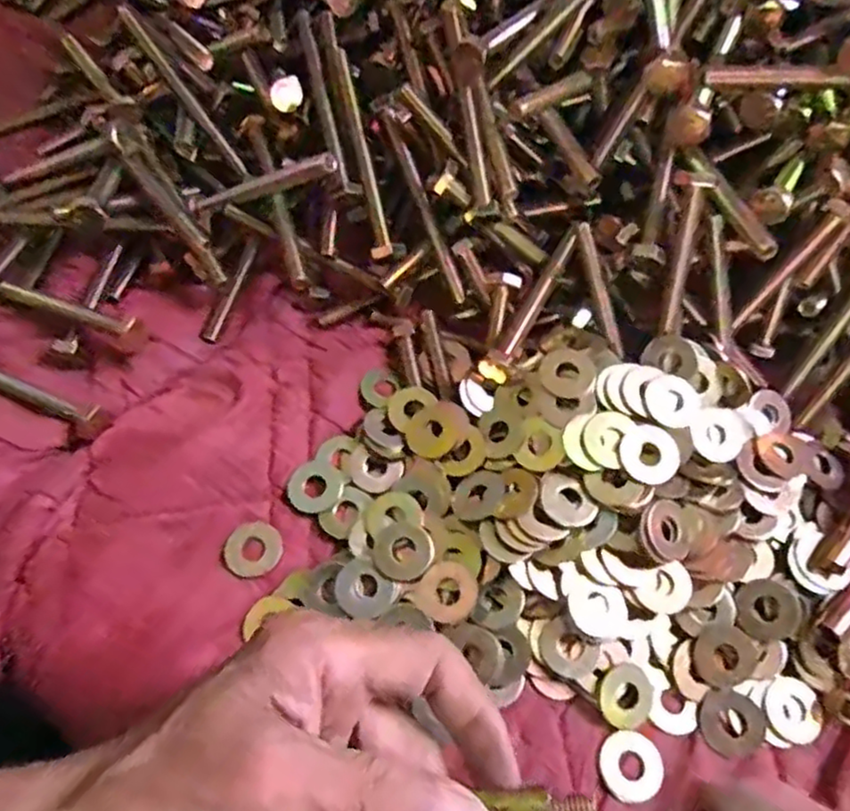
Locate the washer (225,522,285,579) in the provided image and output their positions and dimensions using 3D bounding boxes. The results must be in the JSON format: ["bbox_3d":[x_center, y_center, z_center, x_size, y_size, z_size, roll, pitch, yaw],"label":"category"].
[{"bbox_3d":[-0.074,0.062,0.290,0.022,0.004,0.024,3,71,-10],"label":"washer"}]

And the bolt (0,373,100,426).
[{"bbox_3d":[-0.193,-0.008,0.315,0.095,0.013,0.010,20,66,8],"label":"bolt"}]

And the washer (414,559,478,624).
[{"bbox_3d":[0.010,0.077,0.278,0.023,0.004,0.024,1,65,-1],"label":"washer"}]

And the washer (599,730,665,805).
[{"bbox_3d":[0.080,0.140,0.260,0.024,0.004,0.023,1,65,-1],"label":"washer"}]

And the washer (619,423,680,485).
[{"bbox_3d":[0.094,0.021,0.282,0.025,0.004,0.024,0,80,2],"label":"washer"}]

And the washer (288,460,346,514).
[{"bbox_3d":[-0.049,0.037,0.302,0.023,0.004,0.024,30,67,12],"label":"washer"}]

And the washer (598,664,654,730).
[{"bbox_3d":[0.081,0.117,0.271,0.022,0.004,0.023,2,78,-8],"label":"washer"}]

